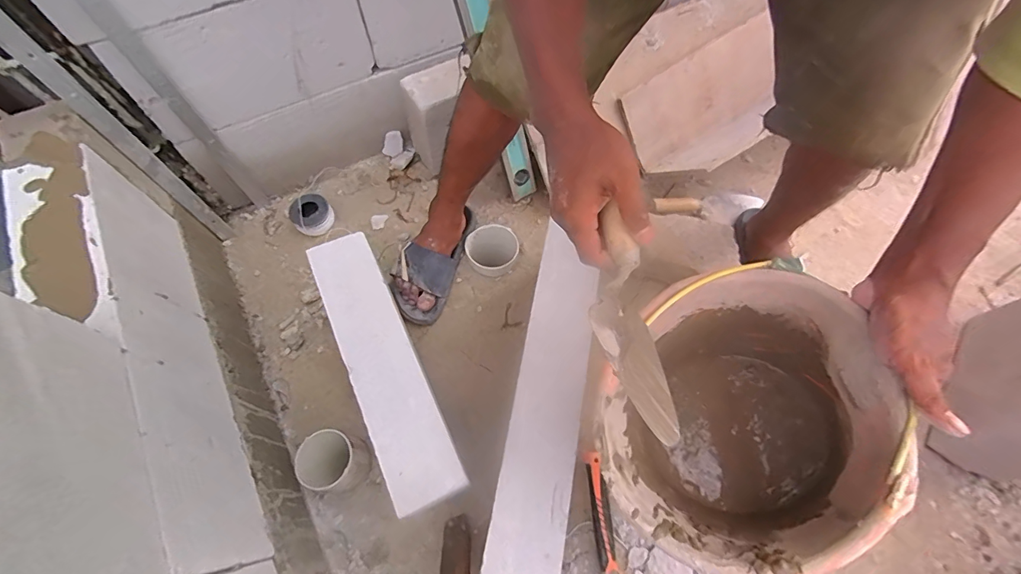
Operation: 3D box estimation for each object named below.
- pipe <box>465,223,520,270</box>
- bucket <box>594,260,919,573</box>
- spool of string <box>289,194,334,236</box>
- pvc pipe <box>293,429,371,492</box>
[{"bbox_3d":[-0.043,-0.086,0.975,0.113,0.040,0.104,0,64,0],"label":"pipe"},{"bbox_3d":[0.281,0.165,0.552,0.302,0.270,0.302,-10,65,23],"label":"bucket"},{"bbox_3d":[-0.448,-0.162,0.989,0.095,0.044,0.092,0,64,0],"label":"spool of string"},{"bbox_3d":[-0.295,0.294,0.737,0.090,0.105,0.086,0,64,0],"label":"pvc pipe"}]

